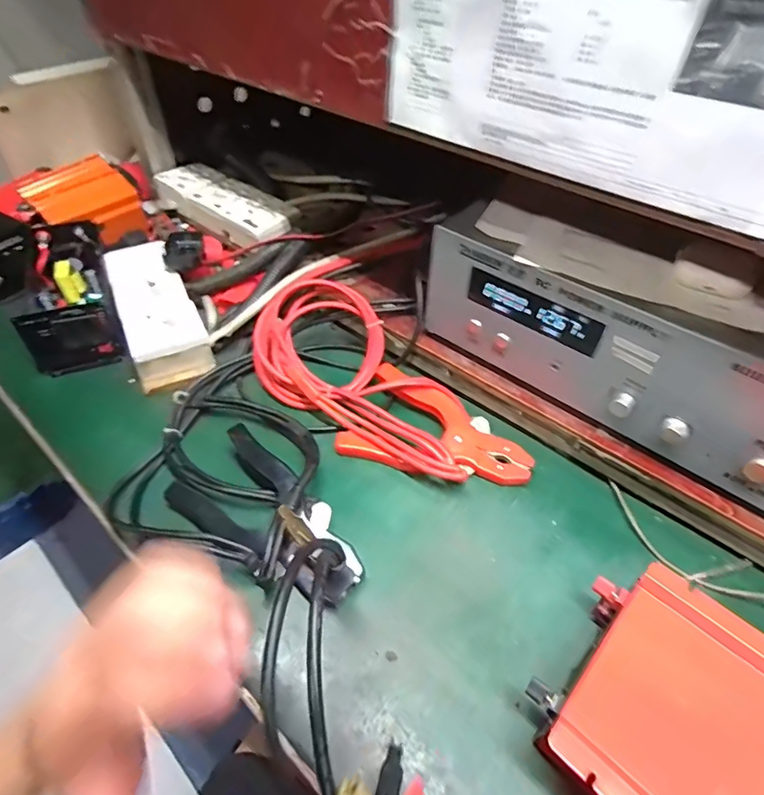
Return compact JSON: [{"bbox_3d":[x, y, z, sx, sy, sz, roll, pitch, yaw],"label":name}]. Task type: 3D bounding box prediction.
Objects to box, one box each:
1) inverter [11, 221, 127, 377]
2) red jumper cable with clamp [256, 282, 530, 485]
[{"bbox_3d":[-0.433,-0.150,0.691,0.108,0.081,0.245,-17,50,-14],"label":"inverter"},{"bbox_3d":[-0.012,-0.017,0.568,0.384,0.079,0.146,36,57,28],"label":"red jumper cable with clamp"}]

